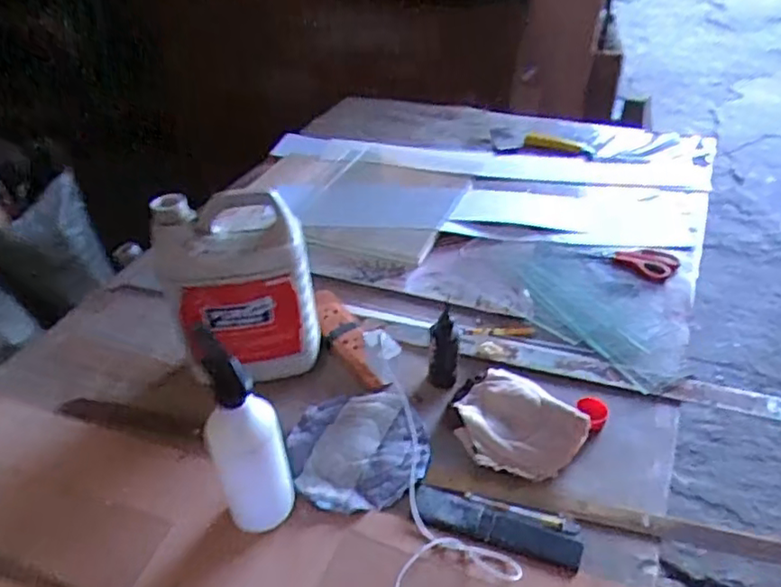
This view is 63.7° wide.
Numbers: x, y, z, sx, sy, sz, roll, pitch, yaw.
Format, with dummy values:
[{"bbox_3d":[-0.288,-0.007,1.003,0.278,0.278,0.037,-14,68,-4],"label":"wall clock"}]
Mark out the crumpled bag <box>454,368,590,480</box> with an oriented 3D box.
[{"bbox_3d":[0.148,0.157,0.761,0.129,0.024,0.149,-32,47,-30],"label":"crumpled bag"}]

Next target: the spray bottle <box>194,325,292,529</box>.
[{"bbox_3d":[-0.145,0.148,0.626,0.073,0.242,0.064,-21,42,-20],"label":"spray bottle"}]

